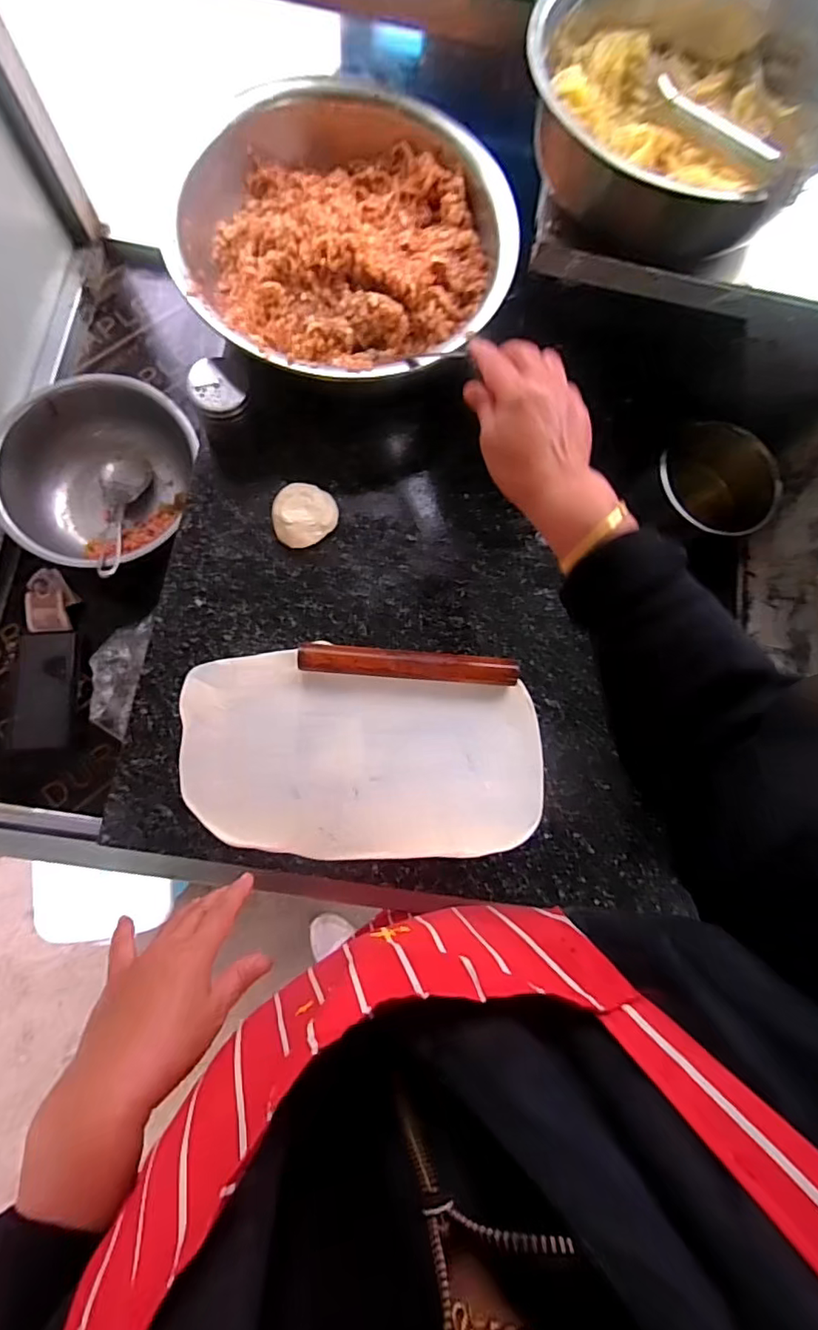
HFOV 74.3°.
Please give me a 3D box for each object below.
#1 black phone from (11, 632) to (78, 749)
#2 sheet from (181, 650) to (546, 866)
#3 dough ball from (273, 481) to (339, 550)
[{"bbox_3d":[-0.500,0.034,0.740,0.082,0.011,0.155,0,87,3],"label":"black phone"},{"bbox_3d":[-0.045,0.100,0.573,0.371,0.010,0.195,3,81,-6],"label":"sheet"},{"bbox_3d":[-0.117,-0.168,0.602,0.070,0.031,0.067,0,80,-1],"label":"dough ball"}]

